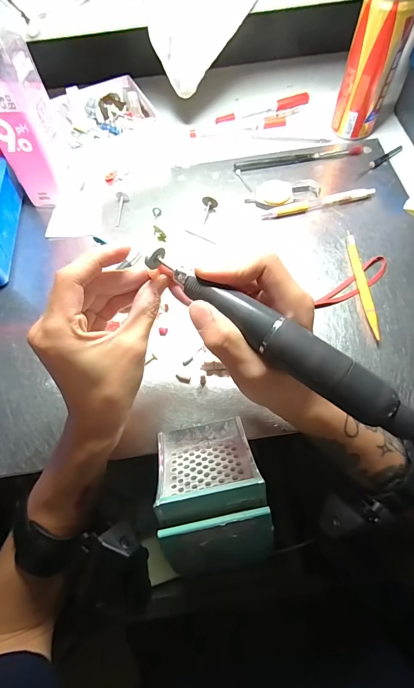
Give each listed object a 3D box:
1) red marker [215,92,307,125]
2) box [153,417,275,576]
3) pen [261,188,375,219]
[{"bbox_3d":[0.082,-0.344,0.494,0.139,0.013,0.021,-17,65,-6],"label":"red marker"},{"bbox_3d":[0.002,0.106,0.249,0.074,0.070,0.104,-11,65,-3],"label":"box"},{"bbox_3d":[0.134,-0.169,0.407,0.136,0.011,0.011,-14,65,-4],"label":"pen"}]

